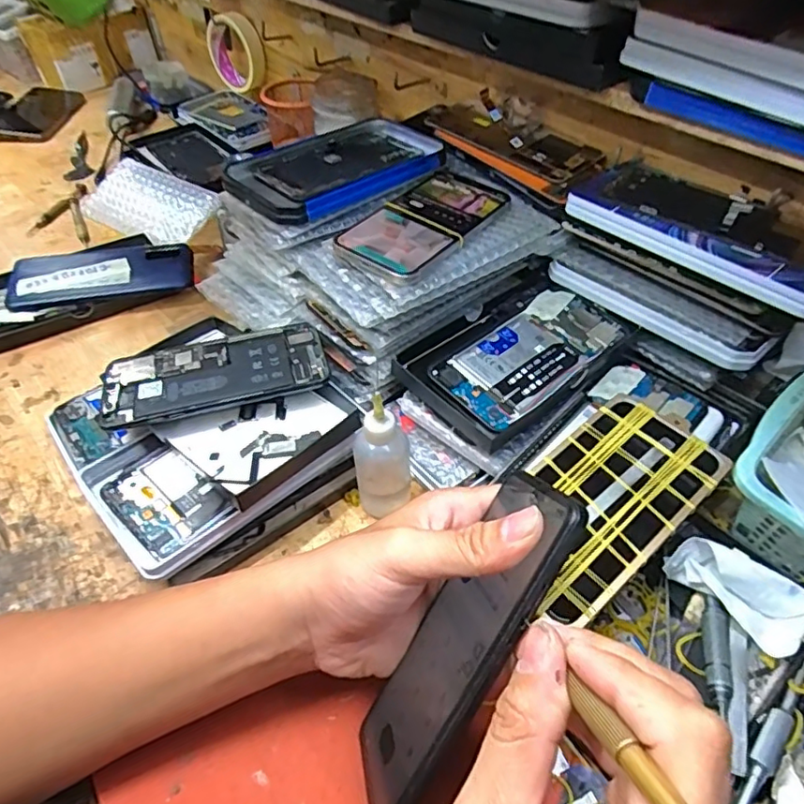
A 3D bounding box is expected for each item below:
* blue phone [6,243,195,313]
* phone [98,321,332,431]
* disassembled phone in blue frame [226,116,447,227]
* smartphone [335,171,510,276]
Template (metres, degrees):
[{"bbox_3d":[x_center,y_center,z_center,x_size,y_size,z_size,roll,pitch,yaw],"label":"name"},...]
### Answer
[{"bbox_3d":[-0.295,-0.130,0.560,0.165,0.013,0.077,-13,59,-14],"label":"blue phone"},{"bbox_3d":[-0.136,-0.021,0.418,0.156,0.013,0.078,-11,48,-11],"label":"phone"},{"bbox_3d":[-0.052,-0.199,0.475,0.181,0.019,0.105,-33,55,-27],"label":"disassembled phone in blue frame"},{"bbox_3d":[0.019,-0.142,0.432,0.071,0.004,0.141,29,53,24],"label":"smartphone"}]

